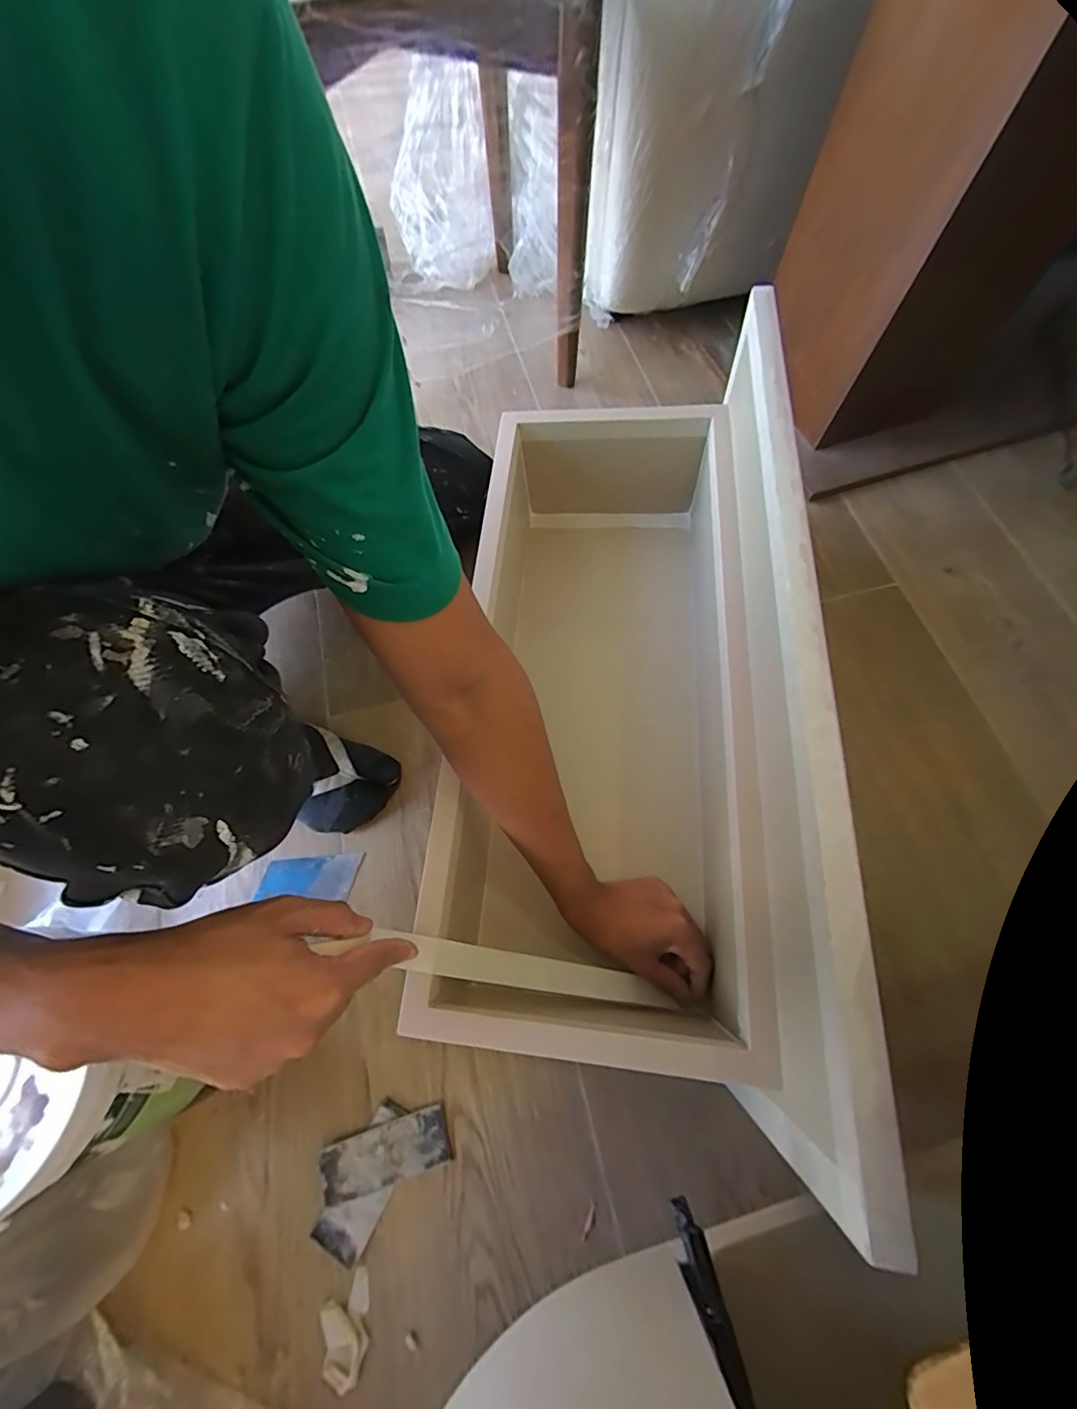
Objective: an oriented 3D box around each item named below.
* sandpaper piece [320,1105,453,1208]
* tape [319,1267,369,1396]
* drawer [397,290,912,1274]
[{"bbox_3d":[-0.140,0.417,0.467,0.113,0.005,0.047,-14,73,-8],"label":"sandpaper piece"},{"bbox_3d":[-0.163,0.526,0.422,0.037,0.006,0.068,-9,67,-4],"label":"tape"},{"bbox_3d":[0.070,-0.013,0.516,0.282,0.349,0.668,4,67,1],"label":"drawer"}]

